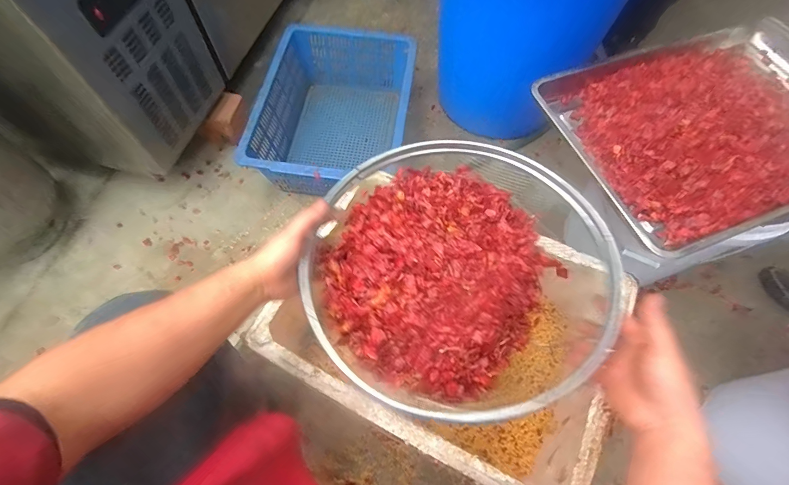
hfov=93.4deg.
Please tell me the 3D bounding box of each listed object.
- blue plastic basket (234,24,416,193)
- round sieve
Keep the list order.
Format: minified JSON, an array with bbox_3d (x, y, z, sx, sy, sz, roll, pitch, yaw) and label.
[{"bbox_3d":[-0.169,-0.377,1.134,0.408,0.226,0.550,8,65,3],"label":"blue plastic basket"},{"bbox_3d":[0.080,0.023,0.502,0.368,0.078,0.383,0,64,-1],"label":"round sieve"}]

